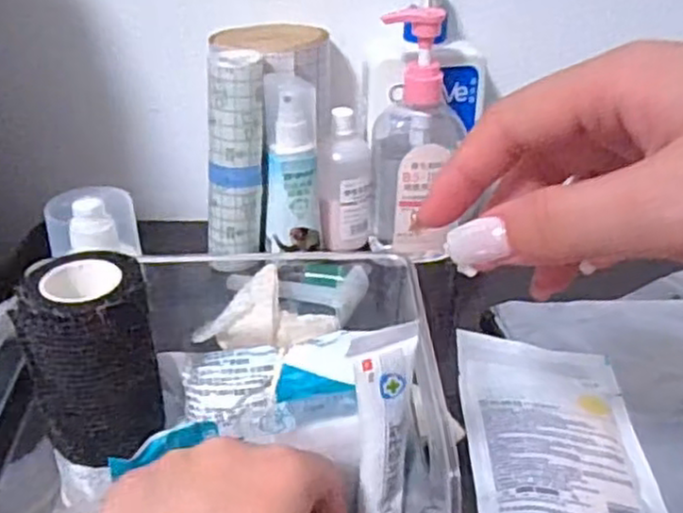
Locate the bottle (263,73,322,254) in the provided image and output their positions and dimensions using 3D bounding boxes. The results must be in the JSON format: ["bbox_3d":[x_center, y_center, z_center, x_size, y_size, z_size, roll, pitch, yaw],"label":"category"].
[{"bbox_3d":[-0.034,-0.062,0.499,0.036,0.118,0.031,-2,31,-5],"label":"bottle"}]

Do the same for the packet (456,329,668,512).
[{"bbox_3d":[0.110,0.100,0.358,0.091,0.012,0.172,2,31,2],"label":"packet"}]

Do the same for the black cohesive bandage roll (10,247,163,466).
[{"bbox_3d":[-0.098,0.041,0.289,0.045,0.072,0.048,-7,32,-13],"label":"black cohesive bandage roll"}]

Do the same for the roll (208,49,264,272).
[{"bbox_3d":[-0.073,-0.061,0.493,0.041,0.147,0.031,-3,31,-6],"label":"roll"}]

